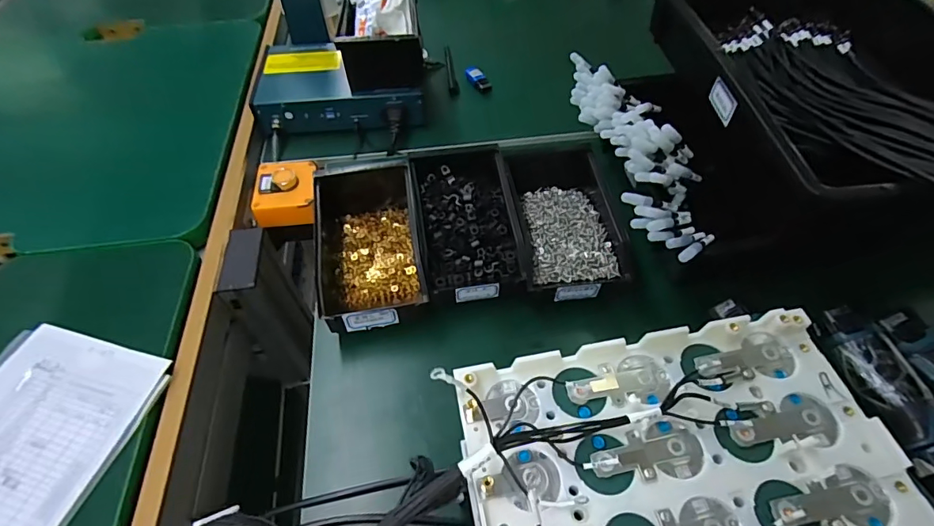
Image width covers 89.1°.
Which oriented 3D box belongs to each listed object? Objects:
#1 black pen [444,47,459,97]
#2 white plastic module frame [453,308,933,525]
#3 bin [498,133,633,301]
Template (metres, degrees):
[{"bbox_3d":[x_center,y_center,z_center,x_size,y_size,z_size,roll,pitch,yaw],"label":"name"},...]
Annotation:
[{"bbox_3d":[-0.026,-0.310,0.767,0.015,0.016,0.123,-6,53,-4],"label":"black pen"},{"bbox_3d":[0.121,0.116,0.252,0.231,0.027,0.171,-8,52,-7],"label":"white plastic module frame"},{"bbox_3d":[0.101,-0.051,0.527,0.111,0.078,0.206,-6,53,-4],"label":"bin"}]

